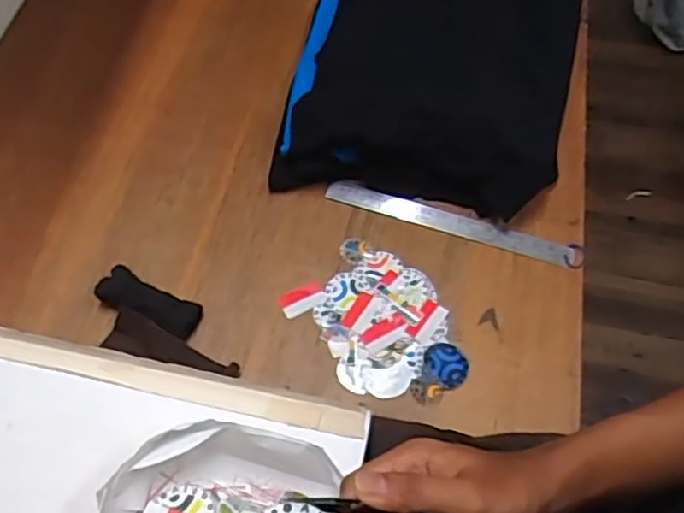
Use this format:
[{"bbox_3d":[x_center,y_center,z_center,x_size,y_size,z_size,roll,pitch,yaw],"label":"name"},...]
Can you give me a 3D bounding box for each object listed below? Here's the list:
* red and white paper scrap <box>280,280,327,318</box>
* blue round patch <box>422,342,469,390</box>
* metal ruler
[{"bbox_3d":[-0.047,0.052,0.825,0.056,0.006,0.033,-25,63,-13],"label":"red and white paper scrap"},{"bbox_3d":[0.120,0.126,0.782,0.051,0.005,0.055,0,60,1],"label":"blue round patch"},{"bbox_3d":[0.141,-0.044,0.876,0.328,0.009,0.031,17,73,10],"label":"metal ruler"}]

